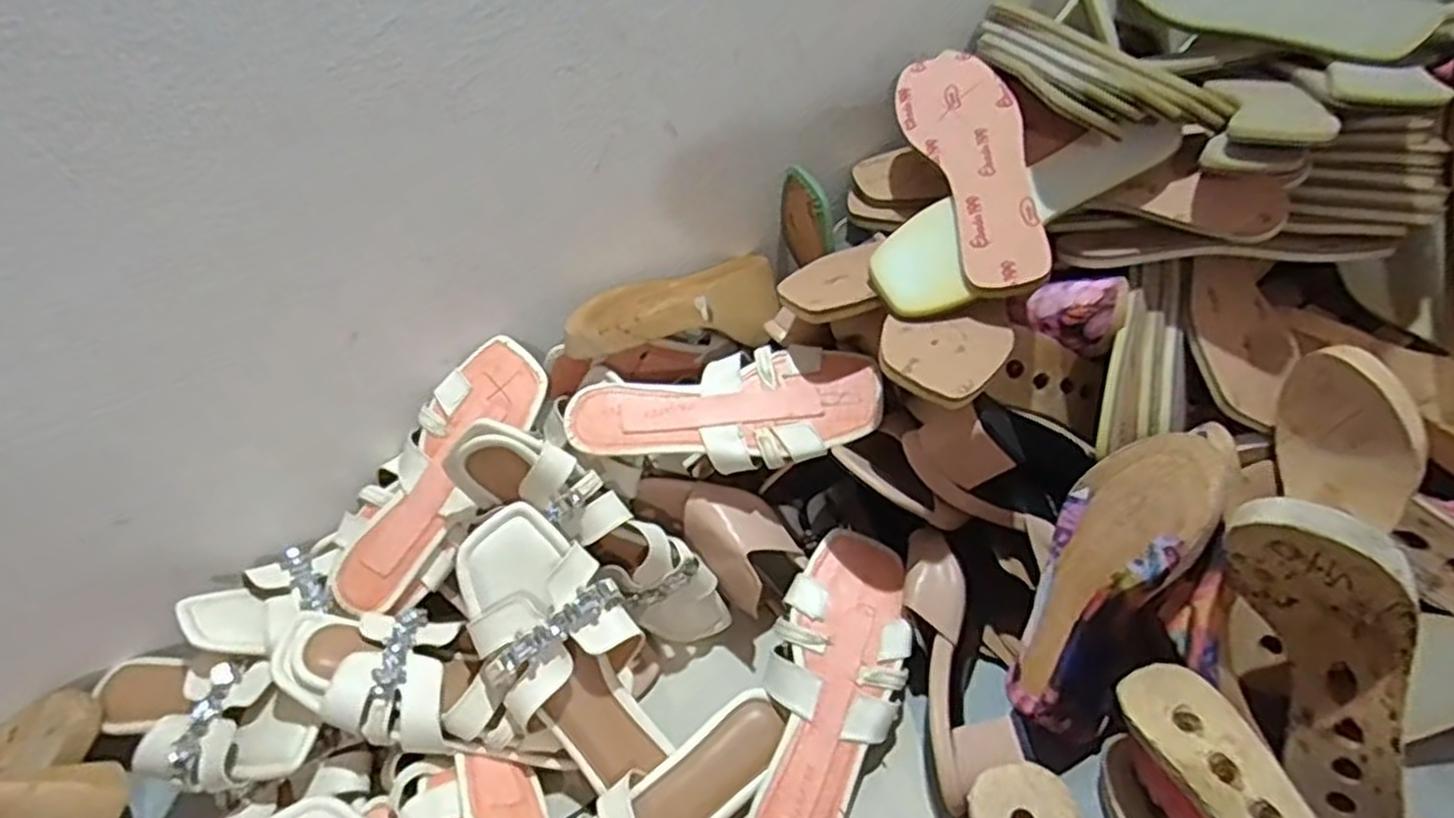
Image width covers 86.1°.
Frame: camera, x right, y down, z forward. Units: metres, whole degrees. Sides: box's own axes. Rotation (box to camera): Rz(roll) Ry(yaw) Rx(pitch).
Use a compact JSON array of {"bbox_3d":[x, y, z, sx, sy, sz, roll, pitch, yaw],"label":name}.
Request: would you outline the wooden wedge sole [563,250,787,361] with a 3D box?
[{"bbox_3d":[-0.036,-0.083,0.649,0.208,0.057,0.073,-19,41,-39],"label":"wooden wedge sole"}]

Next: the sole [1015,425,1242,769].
[{"bbox_3d":[0.255,0.124,0.523,0.086,0.244,0.078,25,10,30],"label":"sole"}]

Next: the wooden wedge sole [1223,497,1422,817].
[{"bbox_3d":[0.360,0.153,0.470,0.057,0.236,0.081,-25,14,-18],"label":"wooden wedge sole"}]

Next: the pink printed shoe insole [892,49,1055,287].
[{"bbox_3d":[0.190,-0.193,0.594,0.079,0.010,0.238,-19,60,10],"label":"pink printed shoe insole"}]

